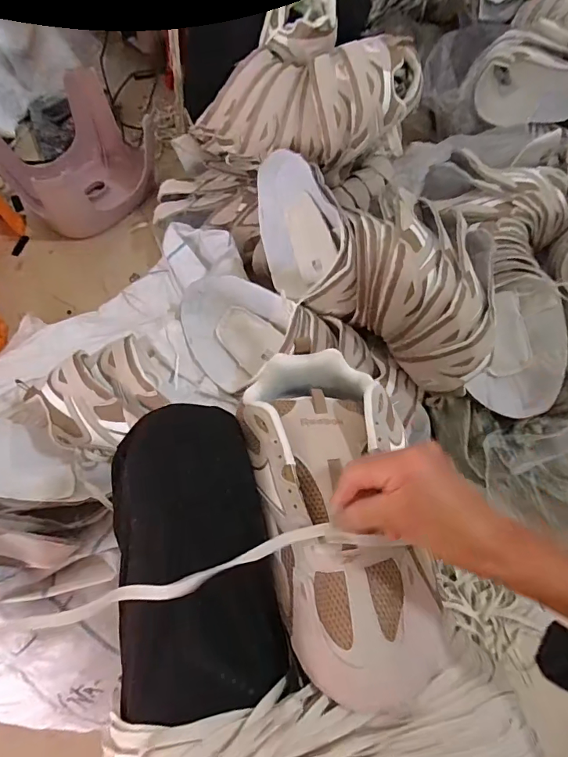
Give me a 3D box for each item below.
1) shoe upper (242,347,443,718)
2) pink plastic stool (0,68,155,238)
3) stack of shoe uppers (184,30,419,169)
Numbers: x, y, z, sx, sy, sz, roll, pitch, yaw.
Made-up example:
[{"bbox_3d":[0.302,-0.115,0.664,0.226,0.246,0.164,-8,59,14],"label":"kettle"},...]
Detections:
[{"bbox_3d":[0.044,0.096,0.345,0.123,0.053,0.265,-10,66,-8],"label":"shoe upper"},{"bbox_3d":[-0.455,-0.470,0.965,0.295,0.179,0.257,-38,71,-19],"label":"pink plastic stool"},{"bbox_3d":[0.024,-0.457,0.725,0.388,0.133,0.180,-1,62,15],"label":"stack of shoe uppers"}]

